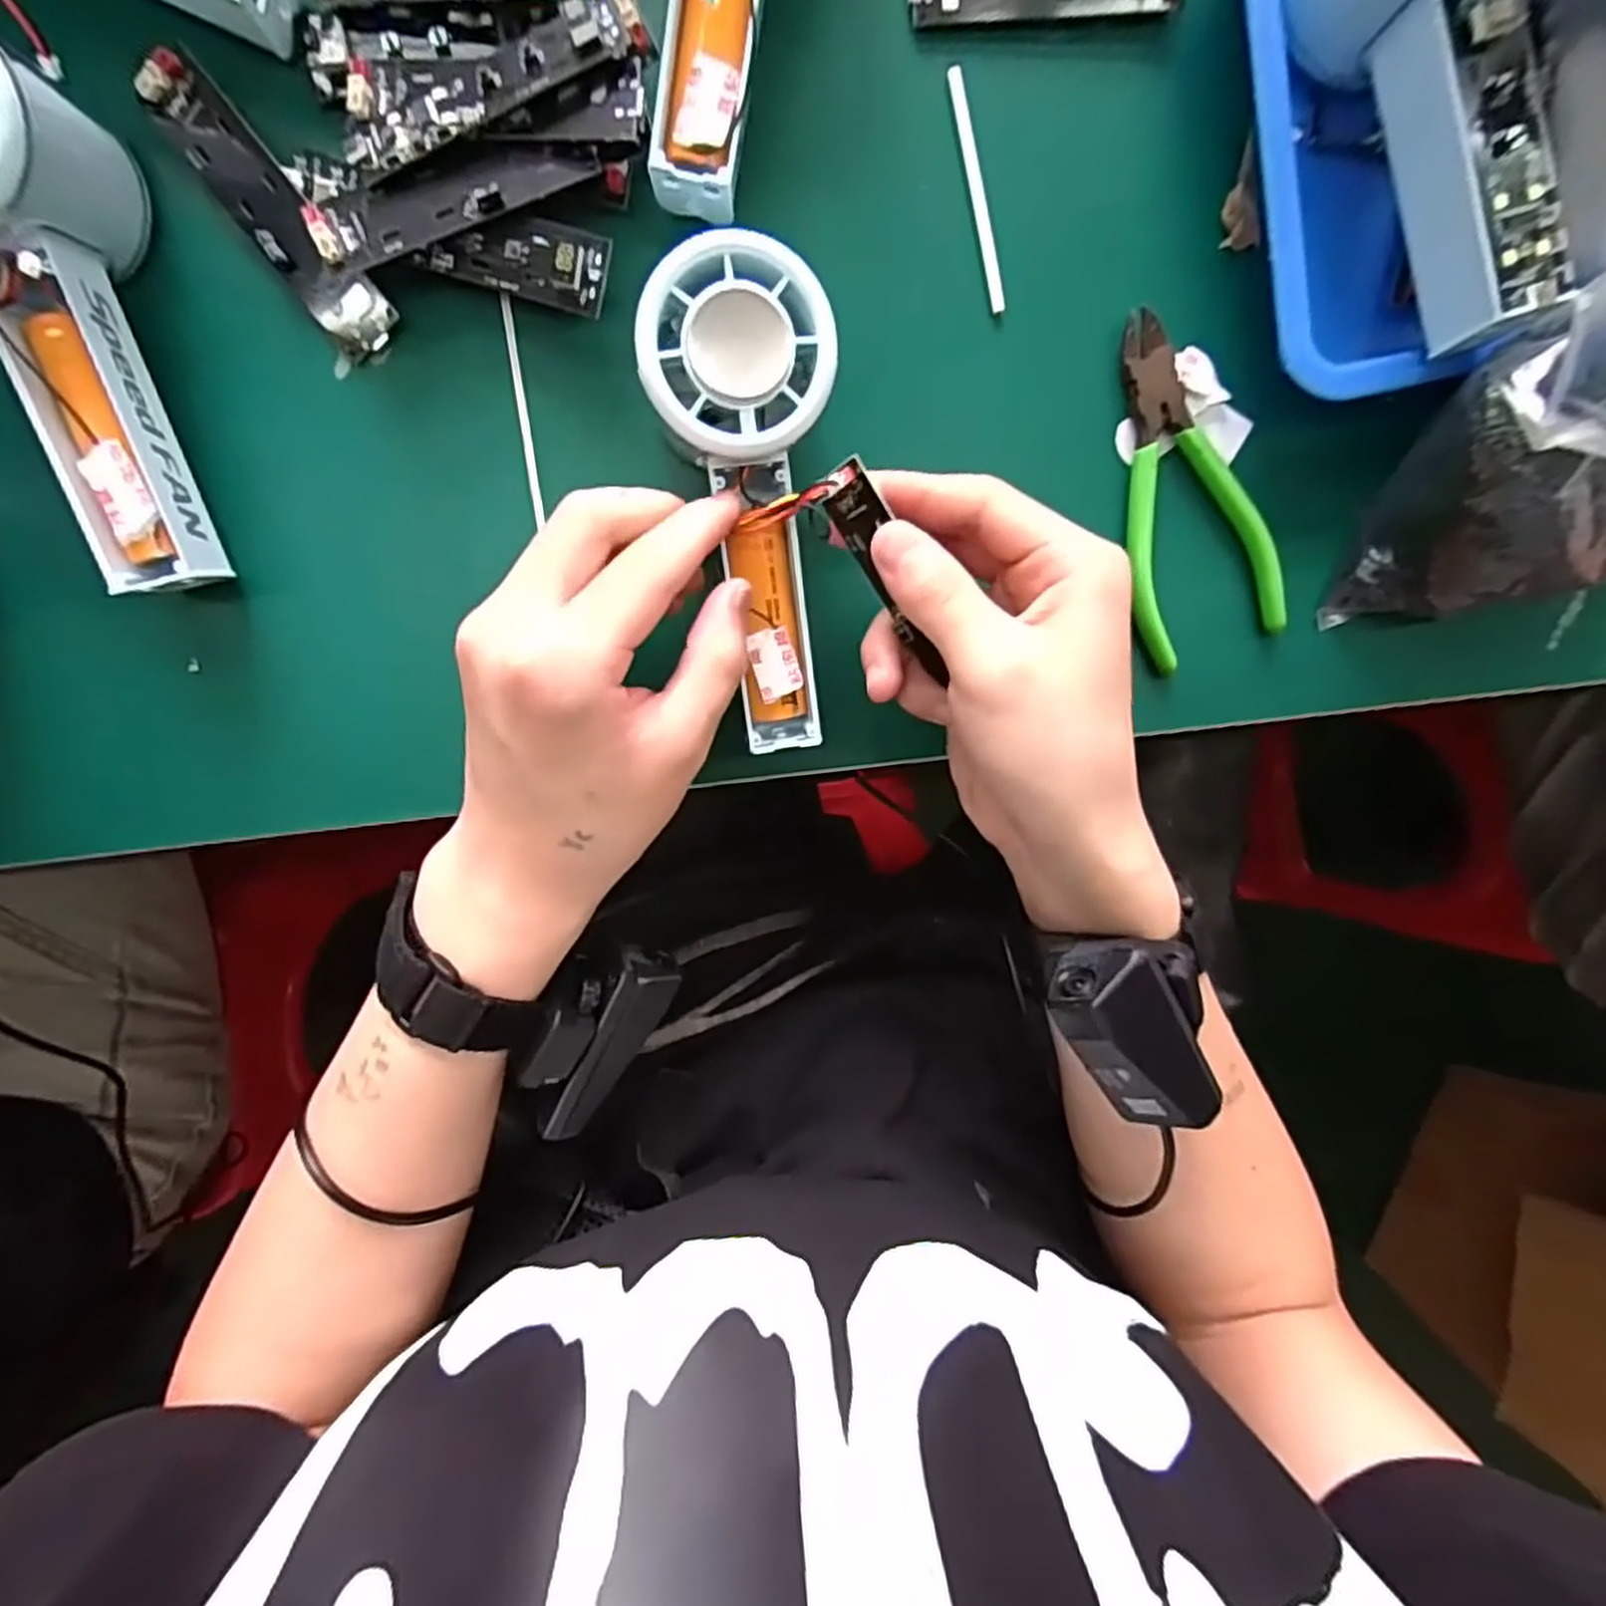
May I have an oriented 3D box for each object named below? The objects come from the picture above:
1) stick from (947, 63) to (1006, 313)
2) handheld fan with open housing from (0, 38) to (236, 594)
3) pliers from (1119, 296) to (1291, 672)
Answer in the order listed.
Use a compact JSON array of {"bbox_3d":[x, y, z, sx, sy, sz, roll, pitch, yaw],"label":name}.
[{"bbox_3d":[0.061,-0.214,0.275,0.006,0.004,0.077,-15,100,-1],"label":"stick"},{"bbox_3d":[-0.228,-0.146,0.242,0.056,0.055,0.154,-10,114,-2],"label":"handheld fan with open housing"},{"bbox_3d":[0.143,-0.118,0.295,0.054,0.006,0.125,-20,100,-1],"label":"pliers"}]

